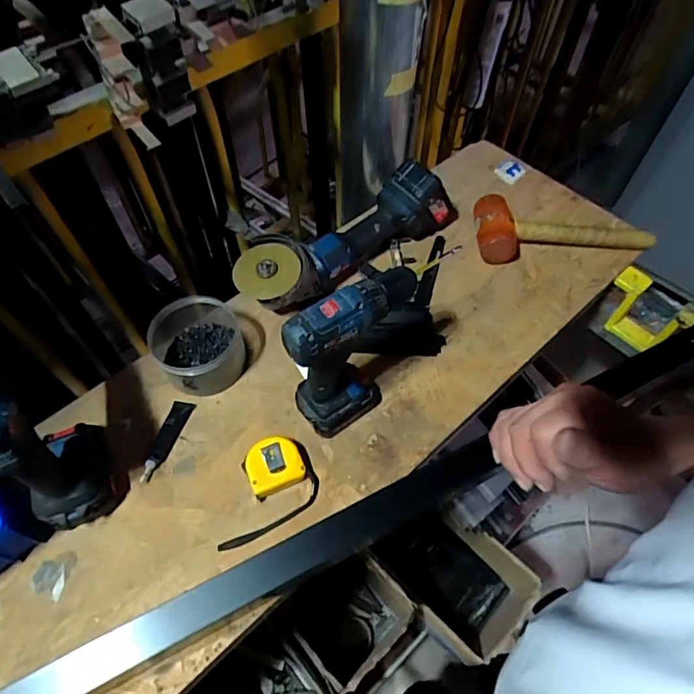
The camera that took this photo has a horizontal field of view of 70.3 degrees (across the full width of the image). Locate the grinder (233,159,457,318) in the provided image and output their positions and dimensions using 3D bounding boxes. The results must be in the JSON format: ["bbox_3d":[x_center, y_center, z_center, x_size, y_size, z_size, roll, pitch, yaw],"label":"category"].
[{"bbox_3d":[0.010,-0.170,0.738,0.385,0.107,0.101,-36,65,-21],"label":"grinder"}]

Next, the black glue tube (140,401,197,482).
[{"bbox_3d":[-0.227,0.115,0.621,0.025,0.013,0.107,12,58,7],"label":"black glue tube"}]

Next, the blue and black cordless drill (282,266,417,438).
[{"bbox_3d":[0.007,0.012,0.568,0.158,0.215,0.062,-27,62,-17],"label":"blue and black cordless drill"}]

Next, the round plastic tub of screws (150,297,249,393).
[{"bbox_3d":[-0.202,-0.005,0.666,0.115,0.070,0.125,0,57,0],"label":"round plastic tub of screws"}]

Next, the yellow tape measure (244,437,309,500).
[{"bbox_3d":[-0.086,0.143,0.599,0.072,0.032,0.059,-24,61,-15],"label":"yellow tape measure"}]

